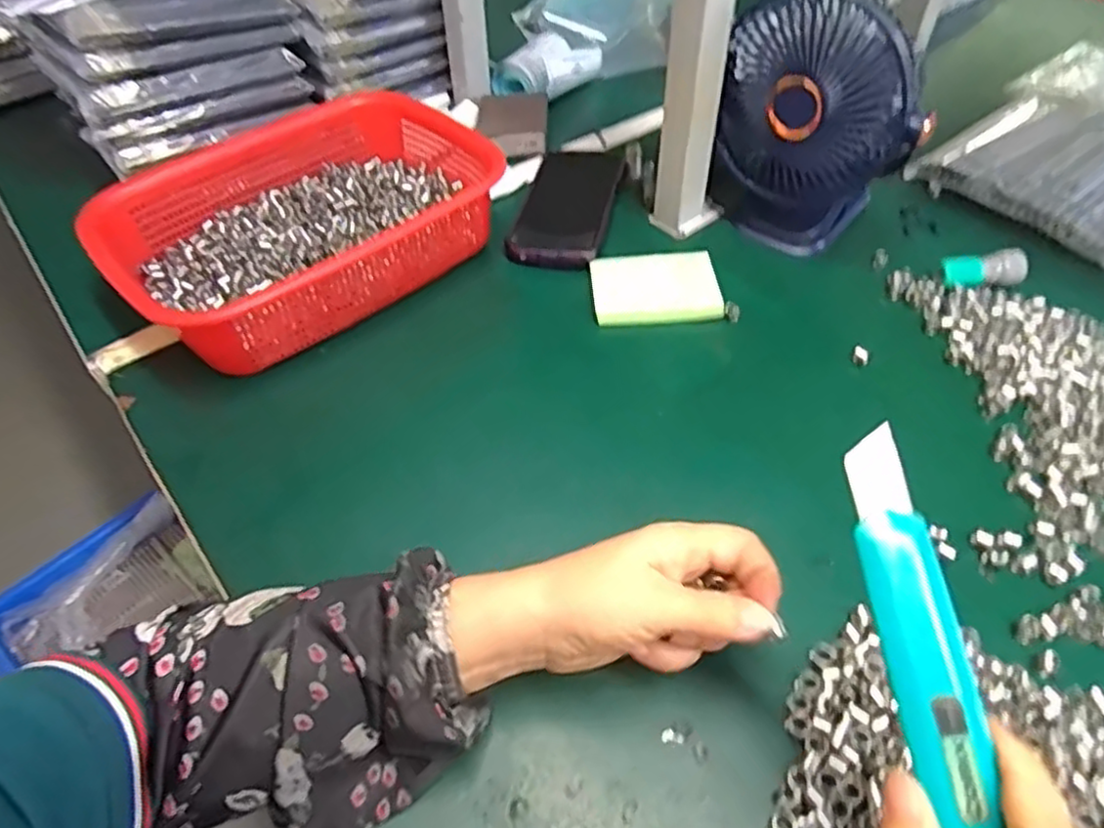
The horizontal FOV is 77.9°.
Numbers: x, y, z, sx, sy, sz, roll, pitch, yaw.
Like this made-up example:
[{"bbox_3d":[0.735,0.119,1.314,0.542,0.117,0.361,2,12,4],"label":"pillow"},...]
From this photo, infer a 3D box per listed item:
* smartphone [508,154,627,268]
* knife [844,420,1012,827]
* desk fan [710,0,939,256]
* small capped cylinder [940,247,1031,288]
[{"bbox_3d":[0.014,-0.186,0.595,0.077,0.014,0.163,10,50,9],"label":"smartphone"},{"bbox_3d":[0.123,0.079,0.225,0.025,0.011,0.147,-5,73,-4],"label":"knife"},{"bbox_3d":[0.198,-0.216,0.516,0.137,0.177,0.076,16,51,14],"label":"desk fan"},{"bbox_3d":[0.330,-0.110,0.520,0.058,0.022,0.024,0,49,0],"label":"small capped cylinder"}]

